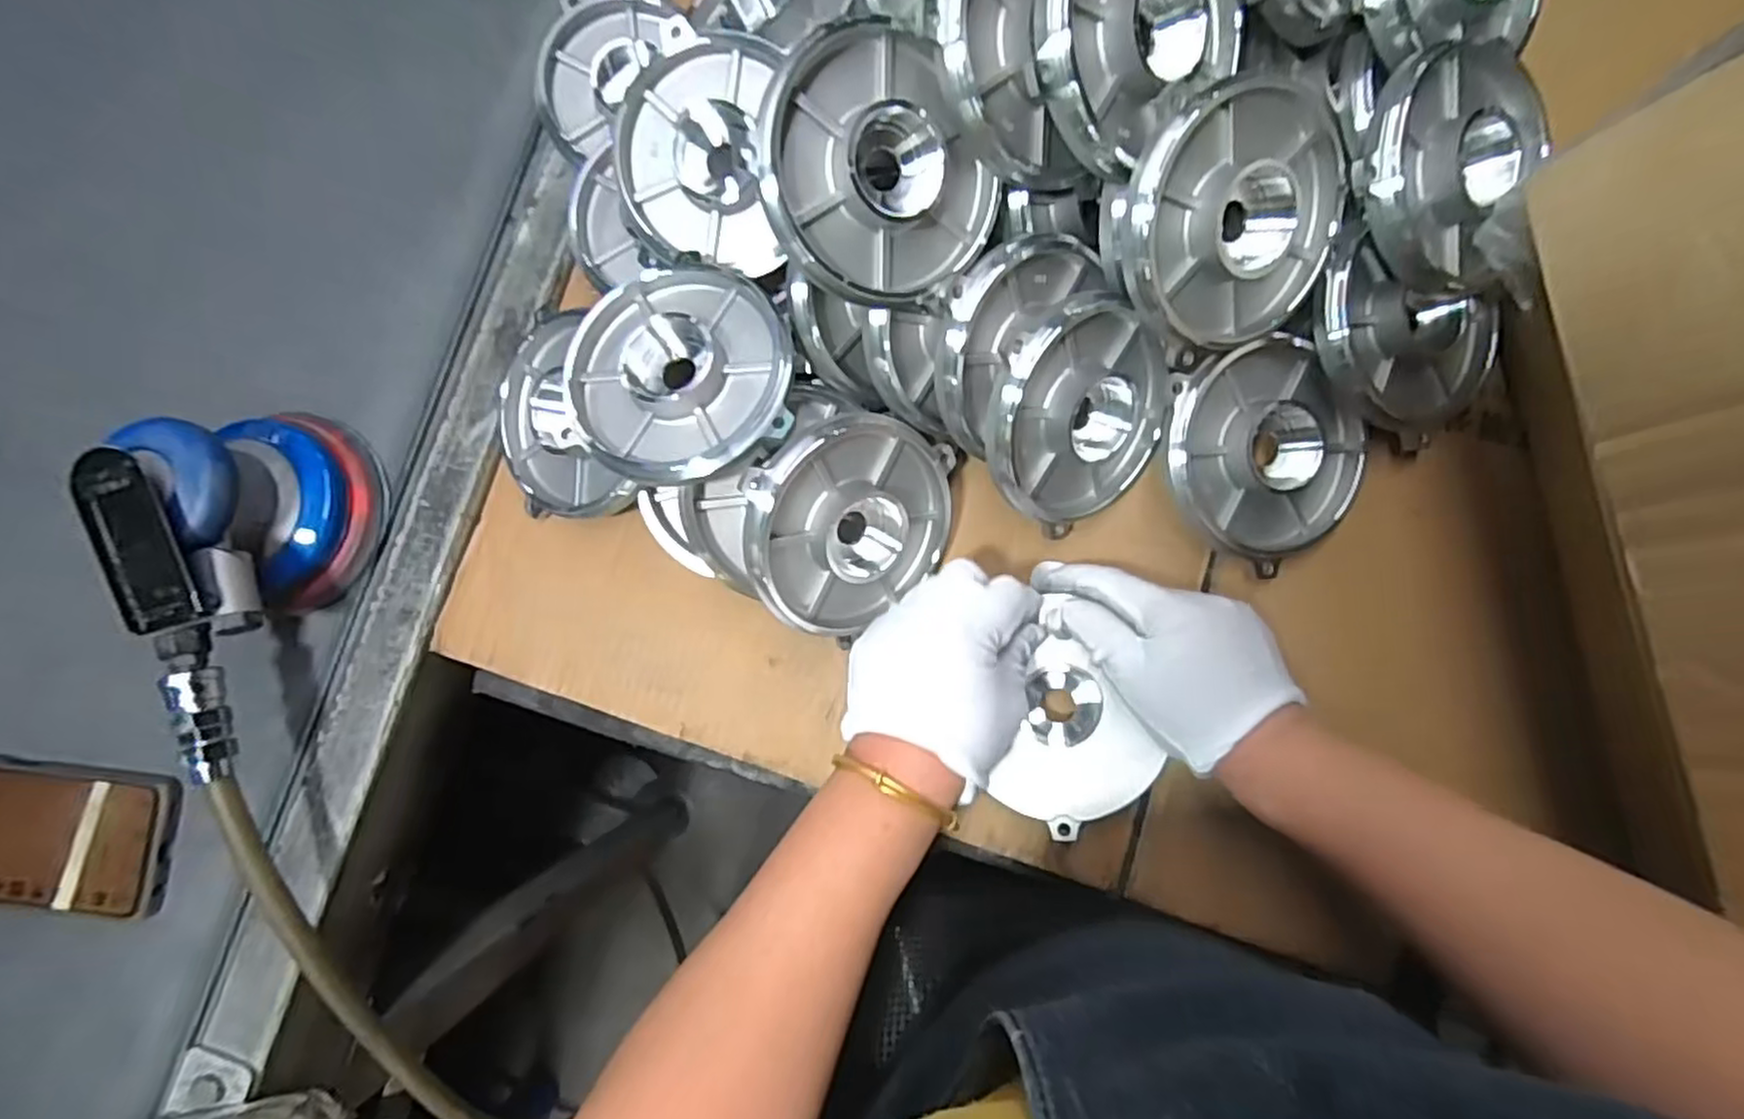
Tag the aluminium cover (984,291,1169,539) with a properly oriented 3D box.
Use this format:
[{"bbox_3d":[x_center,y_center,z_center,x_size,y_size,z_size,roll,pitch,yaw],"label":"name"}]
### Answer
[{"bbox_3d":[0.104,-0.072,0.365,0.115,0.020,0.108,32,91,-40],"label":"aluminium cover"}]

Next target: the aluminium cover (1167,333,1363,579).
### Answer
[{"bbox_3d":[0.199,-0.055,0.379,0.102,0.030,0.110,-37,99,-6],"label":"aluminium cover"}]

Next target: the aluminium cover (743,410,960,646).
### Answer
[{"bbox_3d":[-0.011,-0.022,0.370,0.113,0.031,0.107,-48,128,-10],"label":"aluminium cover"}]

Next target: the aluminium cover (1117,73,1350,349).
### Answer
[{"bbox_3d":[0.164,-0.152,0.330,0.111,0.020,0.106,-37,119,-7],"label":"aluminium cover"}]

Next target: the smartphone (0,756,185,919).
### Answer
[{"bbox_3d":[-0.474,0.155,0.412,0.162,0.009,0.080,6,84,5],"label":"smartphone"}]

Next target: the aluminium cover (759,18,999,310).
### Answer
[{"bbox_3d":[0.003,-0.165,0.318,0.100,0.029,0.112,-38,117,-12],"label":"aluminium cover"}]

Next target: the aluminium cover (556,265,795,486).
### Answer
[{"bbox_3d":[-0.094,-0.093,0.357,0.110,0.029,0.106,-5,83,4],"label":"aluminium cover"}]

